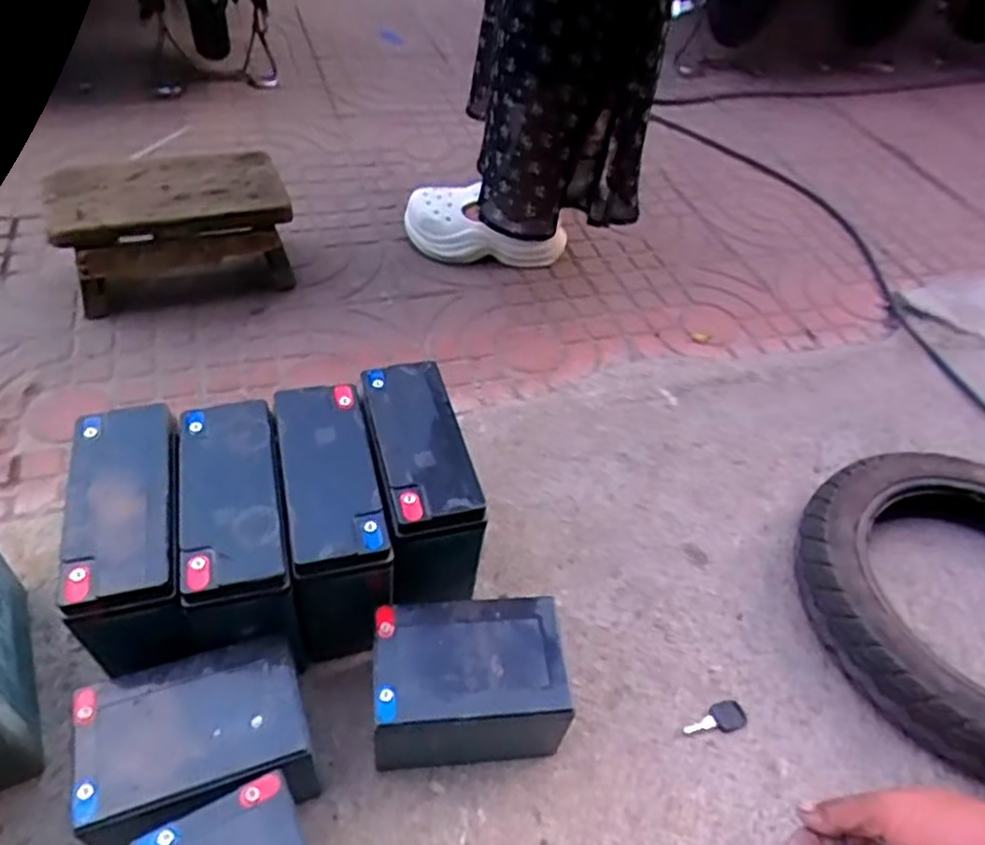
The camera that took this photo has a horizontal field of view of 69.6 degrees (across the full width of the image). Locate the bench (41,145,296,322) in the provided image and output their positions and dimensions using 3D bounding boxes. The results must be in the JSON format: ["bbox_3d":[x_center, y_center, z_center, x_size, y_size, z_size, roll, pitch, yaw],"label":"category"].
[{"bbox_3d":[-0.427,-0.250,0.969,0.283,0.157,0.137,-16,54,-20],"label":"bench"}]

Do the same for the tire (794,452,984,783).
[{"bbox_3d":[0.487,0.173,0.705,0.335,0.077,0.359,4,50,-5],"label":"tire"}]

